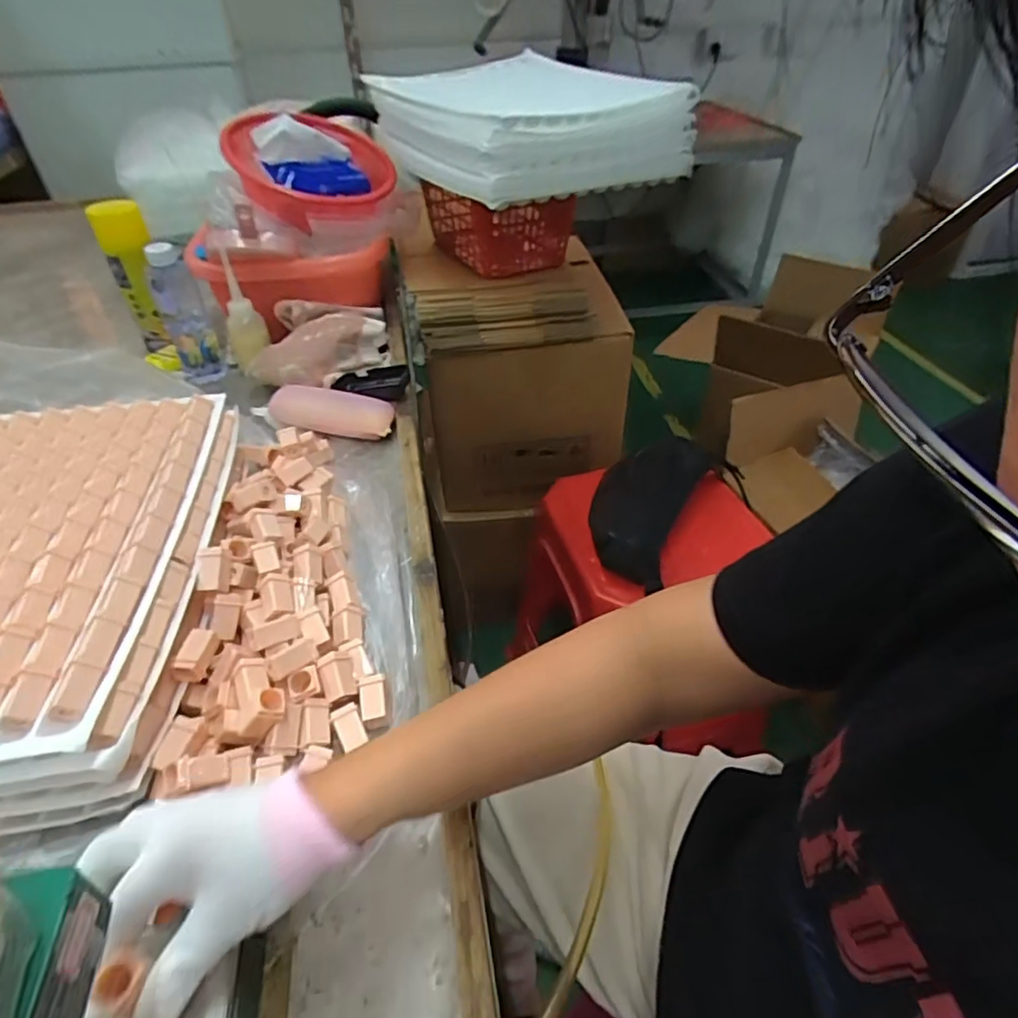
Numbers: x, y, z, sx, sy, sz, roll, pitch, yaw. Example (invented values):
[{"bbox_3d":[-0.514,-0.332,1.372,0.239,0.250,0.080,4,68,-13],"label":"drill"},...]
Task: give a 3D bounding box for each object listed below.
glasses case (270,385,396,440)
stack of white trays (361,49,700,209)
[{"bbox_3d":[-0.215,-0.121,0.734,0.153,0.041,0.048,8,43,10],"label":"glasses case"},{"bbox_3d":[0.016,-0.506,0.794,0.283,0.102,0.330,-23,44,-21],"label":"stack of white trays"}]

